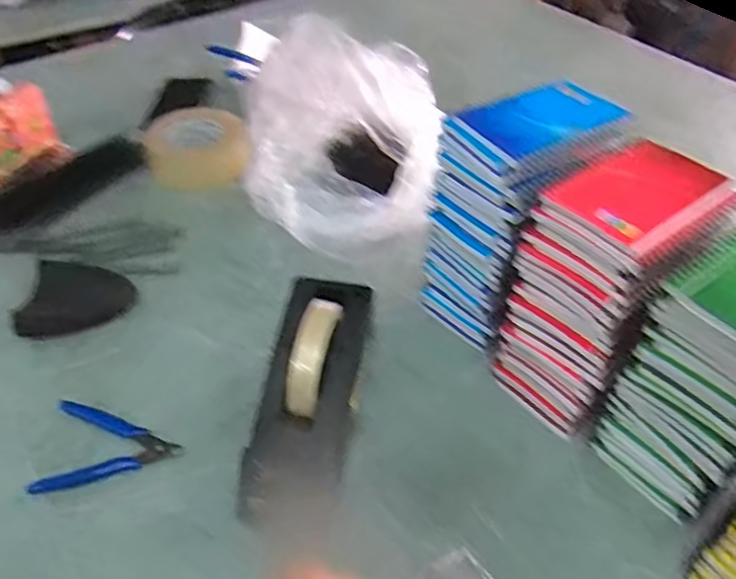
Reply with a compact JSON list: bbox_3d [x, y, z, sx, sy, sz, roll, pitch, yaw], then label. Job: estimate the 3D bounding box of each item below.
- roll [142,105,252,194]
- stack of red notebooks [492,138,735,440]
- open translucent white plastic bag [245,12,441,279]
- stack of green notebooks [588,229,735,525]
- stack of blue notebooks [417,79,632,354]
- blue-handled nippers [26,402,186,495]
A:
[{"bbox_3d":[-0.231,-0.193,0.837,0.133,0.049,0.129,0,46,0],"label":"roll"},{"bbox_3d":[0.203,-0.002,0.530,0.148,0.212,0.110,-35,55,-29],"label":"stack of red notebooks"},{"bbox_3d":[-0.033,-0.173,0.732,0.237,0.171,0.285,-4,46,-4],"label":"open translucent white plastic bag"},{"bbox_3d":[0.272,0.067,0.465,0.128,0.210,0.106,-24,50,-21],"label":"stack of green notebooks"},{"bbox_3d":[0.141,-0.067,0.598,0.150,0.221,0.108,-27,51,-24],"label":"stack of blue notebooks"},{"bbox_3d":[-0.228,0.130,0.544,0.121,0.010,0.083,-8,46,-7],"label":"blue-handled nippers"}]

